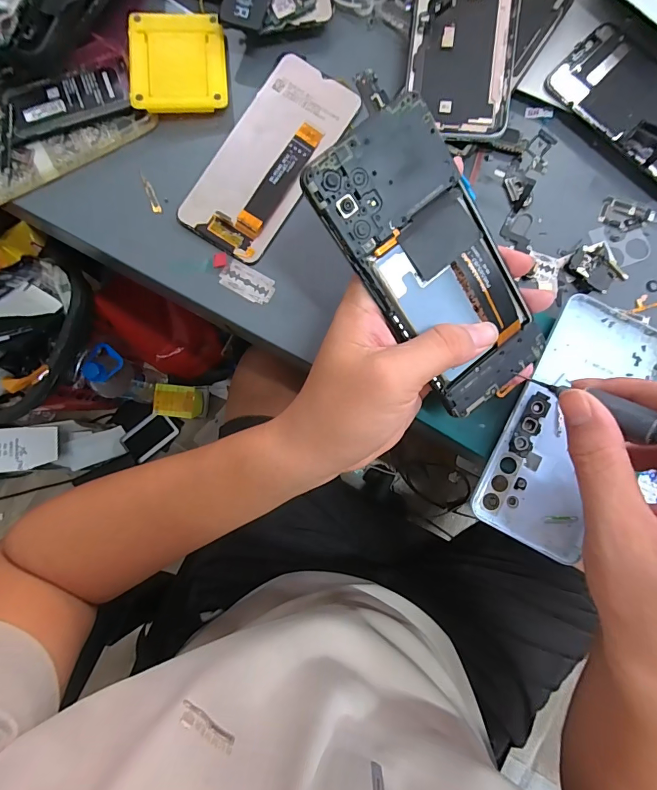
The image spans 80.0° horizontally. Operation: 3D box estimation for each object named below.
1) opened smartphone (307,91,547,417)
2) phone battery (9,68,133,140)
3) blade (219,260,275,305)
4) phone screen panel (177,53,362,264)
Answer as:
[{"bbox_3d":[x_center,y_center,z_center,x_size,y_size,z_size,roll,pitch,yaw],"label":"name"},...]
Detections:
[{"bbox_3d":[0.059,-0.066,0.209,0.074,0.010,0.156,-41,108,-2],"label":"opened smartphone"},{"bbox_3d":[-0.197,-0.224,0.295,0.085,0.008,0.034,-20,85,0],"label":"phone battery"},{"bbox_3d":[-0.060,-0.084,0.292,0.041,0.004,0.022,28,87,4],"label":"blade"},{"bbox_3d":[-0.047,-0.181,0.297,0.077,0.008,0.155,31,85,0],"label":"phone screen panel"}]

